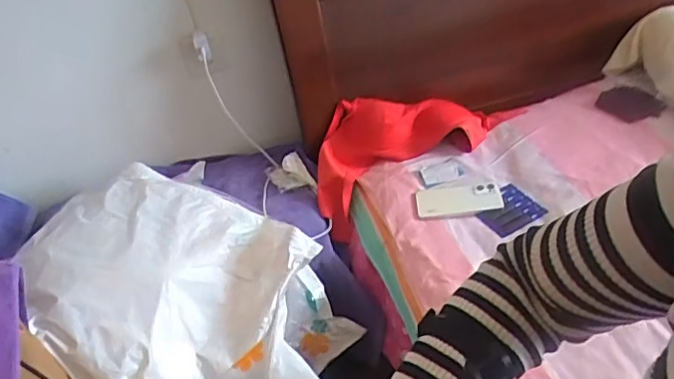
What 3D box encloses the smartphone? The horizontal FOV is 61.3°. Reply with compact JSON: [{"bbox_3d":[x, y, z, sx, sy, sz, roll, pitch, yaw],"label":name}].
[{"bbox_3d":[0.229,0.017,1.061,0.162,0.014,0.076,-5,41,1],"label":"smartphone"}]

